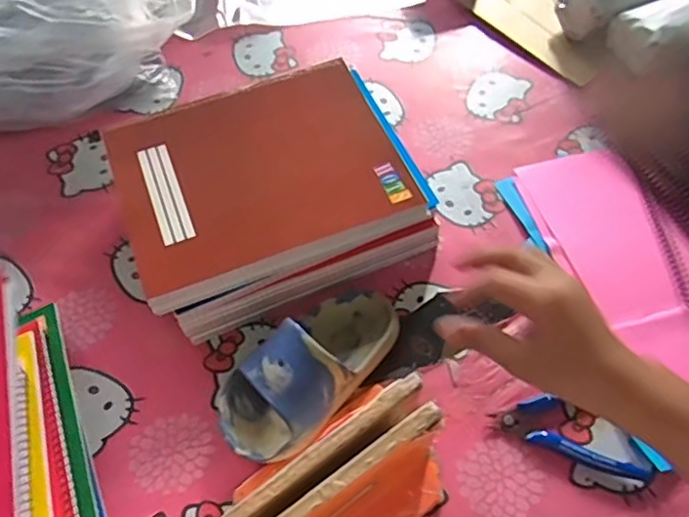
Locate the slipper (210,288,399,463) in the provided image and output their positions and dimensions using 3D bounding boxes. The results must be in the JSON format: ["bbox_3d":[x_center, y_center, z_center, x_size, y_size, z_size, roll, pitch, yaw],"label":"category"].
[{"bbox_3d":[-0.025,0.089,0.494,0.175,0.060,0.086,-40,66,-22],"label":"slipper"}]

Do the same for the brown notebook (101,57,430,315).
[{"bbox_3d":[-0.075,-0.080,0.546,0.247,0.025,0.194,-19,60,-12],"label":"brown notebook"}]

